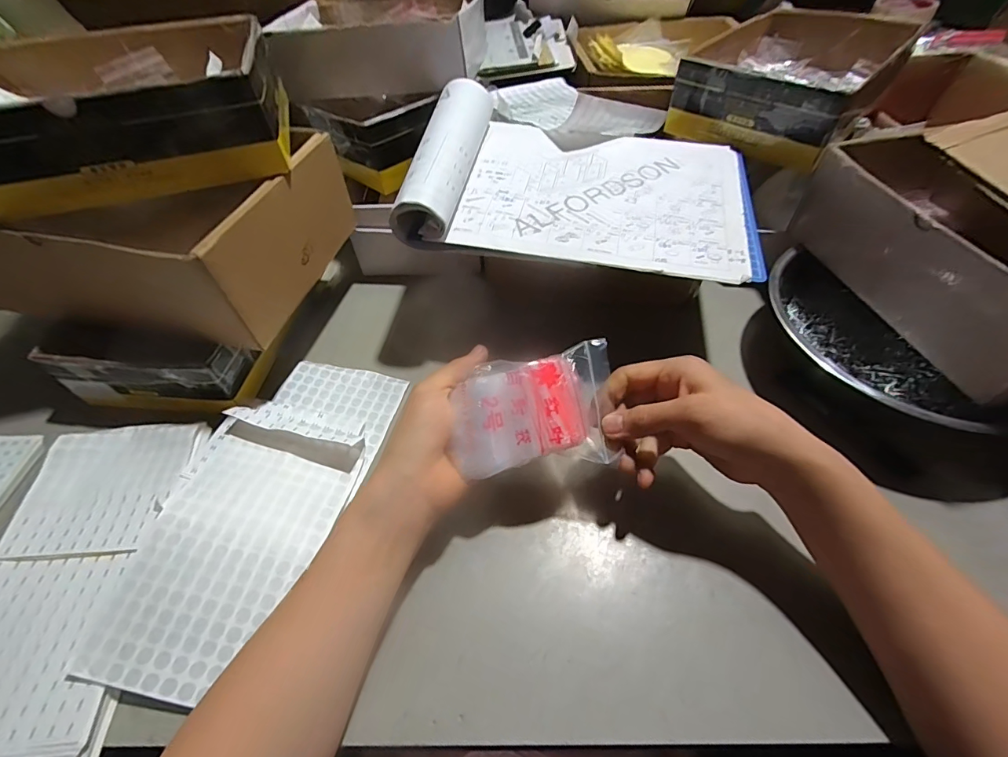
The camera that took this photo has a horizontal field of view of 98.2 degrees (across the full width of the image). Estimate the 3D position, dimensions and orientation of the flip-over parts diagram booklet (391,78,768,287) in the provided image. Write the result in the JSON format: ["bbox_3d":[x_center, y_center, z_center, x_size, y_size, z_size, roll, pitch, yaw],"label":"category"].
[{"bbox_3d":[0.077,-0.194,0.414,0.316,0.062,0.214,7,53,8],"label":"flip-over parts diagram booklet"}]

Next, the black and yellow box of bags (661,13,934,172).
[{"bbox_3d":[0.331,-0.351,0.509,0.180,0.065,0.261,34,60,25],"label":"black and yellow box of bags"}]

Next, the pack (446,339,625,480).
[{"bbox_3d":[0.023,0.022,0.323,0.117,0.031,0.086,-8,87,4],"label":"pack"}]

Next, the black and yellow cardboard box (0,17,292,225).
[{"bbox_3d":[-0.324,-0.229,0.374,0.250,0.074,0.180,-19,53,-12],"label":"black and yellow cardboard box"}]

